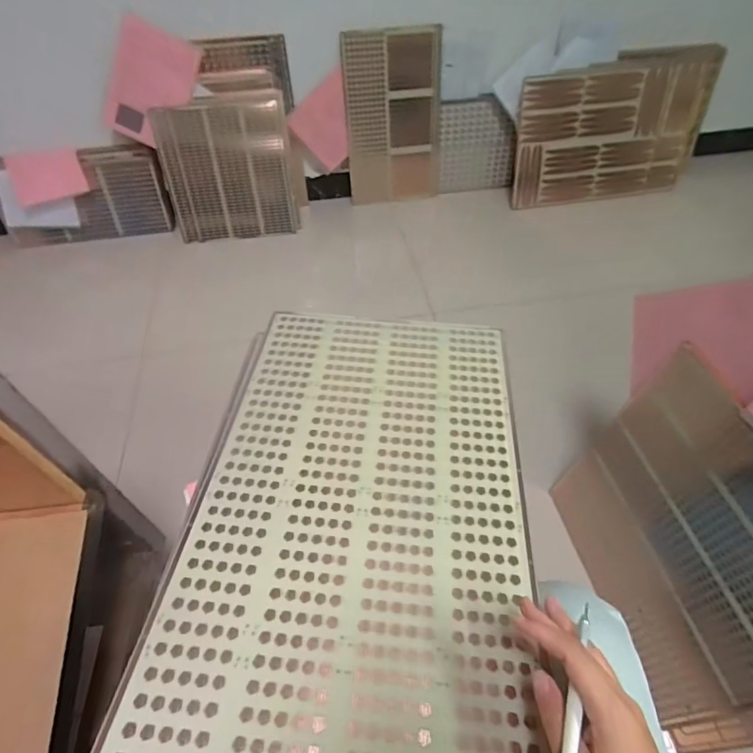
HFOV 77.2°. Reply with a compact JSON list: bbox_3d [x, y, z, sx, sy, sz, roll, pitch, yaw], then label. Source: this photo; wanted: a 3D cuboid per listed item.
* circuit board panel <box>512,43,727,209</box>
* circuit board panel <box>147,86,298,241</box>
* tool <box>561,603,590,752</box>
[{"bbox_3d":[0.782,-0.805,1.550,0.656,0.430,0.071,-8,37,-4],"label":"circuit board panel"},{"bbox_3d":[-0.467,-0.655,1.500,0.387,0.409,0.050,-6,32,-5],"label":"circuit board panel"},{"bbox_3d":[0.128,0.220,0.306,0.005,0.013,0.141,18,54,13],"label":"tool"}]

